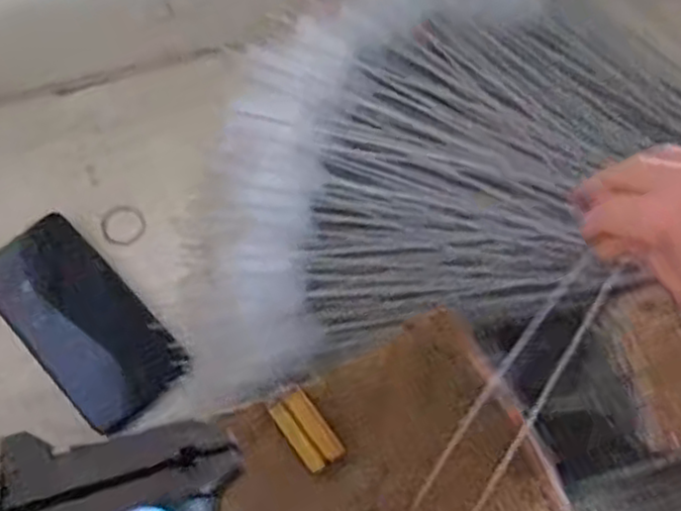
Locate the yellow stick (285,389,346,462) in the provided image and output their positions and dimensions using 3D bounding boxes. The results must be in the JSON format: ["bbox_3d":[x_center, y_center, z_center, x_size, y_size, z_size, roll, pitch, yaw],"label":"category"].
[{"bbox_3d":[-0.015,0.100,0.426,0.012,0.007,0.045,-35,68,-15],"label":"yellow stick"}]

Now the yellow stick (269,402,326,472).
[{"bbox_3d":[-0.025,0.106,0.422,0.009,0.007,0.044,-35,68,-15],"label":"yellow stick"}]

